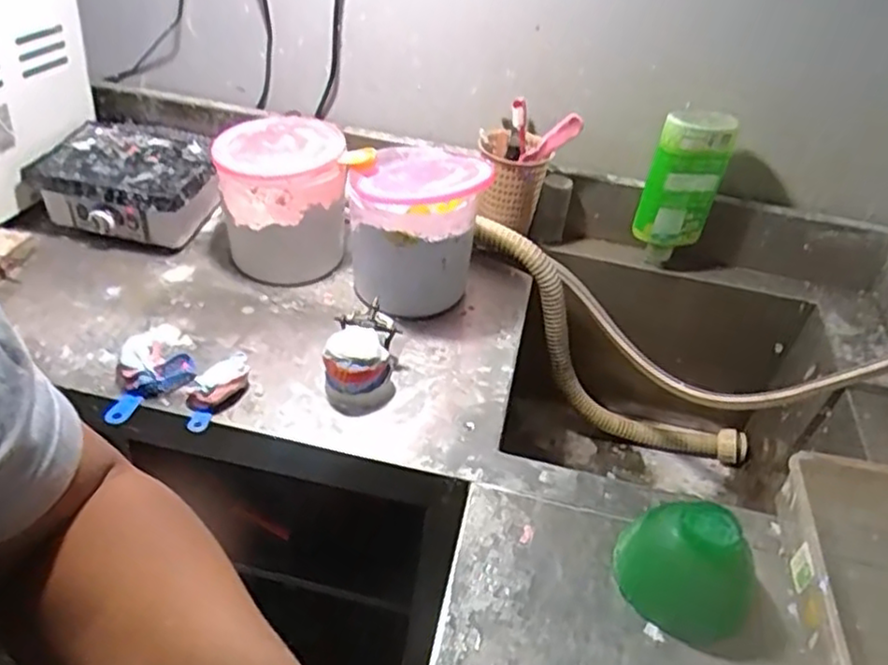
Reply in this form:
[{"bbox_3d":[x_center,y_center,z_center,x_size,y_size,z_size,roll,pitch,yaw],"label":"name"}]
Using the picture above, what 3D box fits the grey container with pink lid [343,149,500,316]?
[{"bbox_3d":[-0.039,-0.121,0.863,0.162,0.196,0.170,10,40,3],"label":"grey container with pink lid"}]

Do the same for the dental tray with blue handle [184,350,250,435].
[{"bbox_3d":[-0.238,0.058,0.738,0.053,0.034,0.094,4,40,-4],"label":"dental tray with blue handle"}]

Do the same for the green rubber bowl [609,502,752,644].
[{"bbox_3d":[0.207,0.199,0.602,0.094,0.077,0.100,4,40,-4],"label":"green rubber bowl"}]

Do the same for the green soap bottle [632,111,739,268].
[{"bbox_3d":[0.319,-0.191,0.950,0.092,0.203,0.056,20,42,15],"label":"green soap bottle"}]

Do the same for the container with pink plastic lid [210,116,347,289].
[{"bbox_3d":[-0.207,-0.166,0.896,0.151,0.167,0.147,-5,42,-14],"label":"container with pink plastic lid"}]

